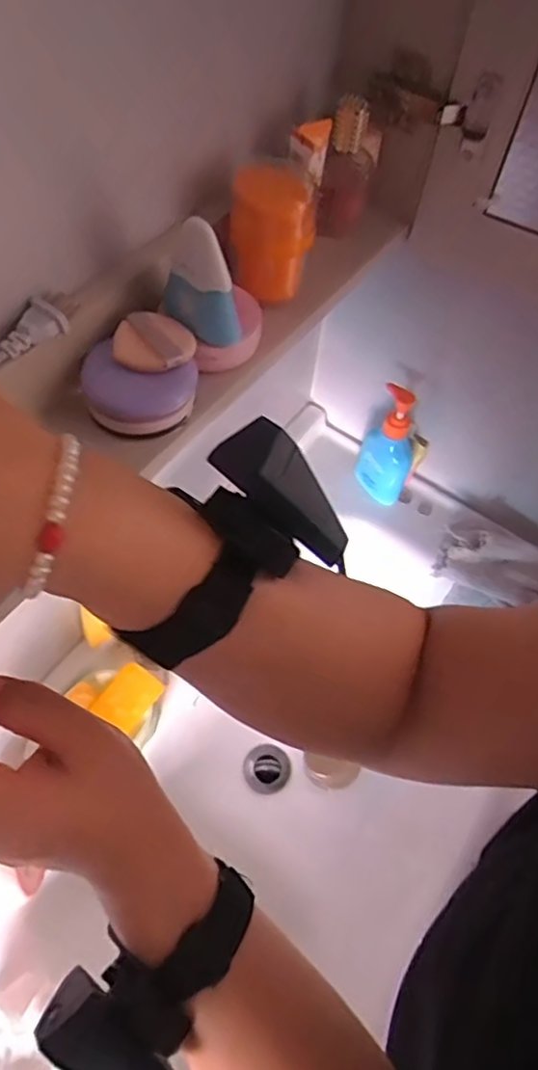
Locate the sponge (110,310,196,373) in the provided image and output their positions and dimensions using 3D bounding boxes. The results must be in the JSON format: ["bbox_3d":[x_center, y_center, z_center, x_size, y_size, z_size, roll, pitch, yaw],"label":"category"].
[{"bbox_3d":[-0.075,-0.126,0.403,0.052,0.009,0.049,35,62,17],"label":"sponge"}]

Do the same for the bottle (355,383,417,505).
[{"bbox_3d":[0.152,-0.112,0.785,0.068,0.162,0.047,19,58,8],"label":"bottle"}]

